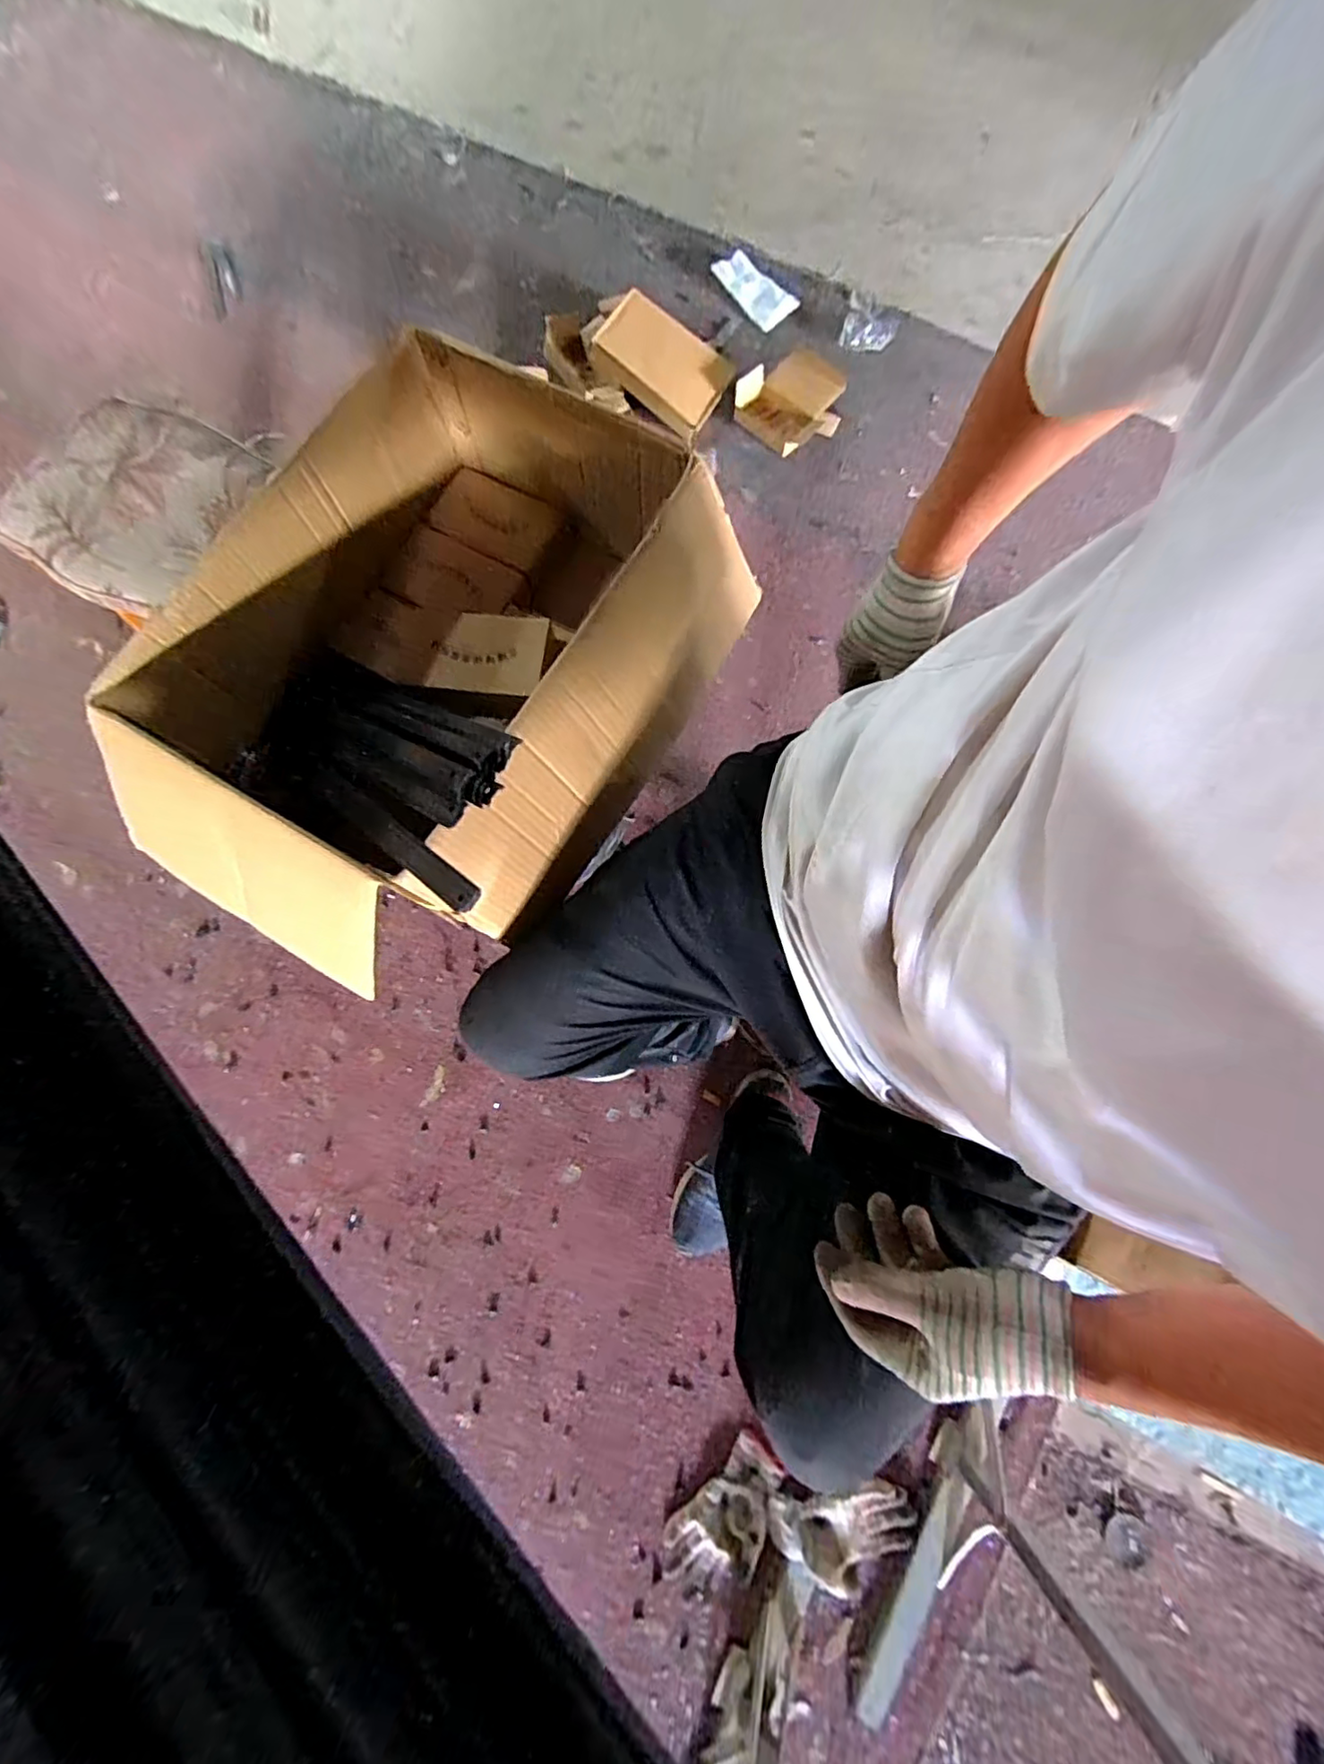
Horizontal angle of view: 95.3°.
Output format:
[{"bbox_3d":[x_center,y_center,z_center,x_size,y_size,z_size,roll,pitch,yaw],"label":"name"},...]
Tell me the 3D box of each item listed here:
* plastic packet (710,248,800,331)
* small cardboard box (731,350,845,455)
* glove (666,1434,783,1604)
[{"bbox_3d":[0.213,-1.339,1.363,0.096,0.015,0.226,-33,77,-7],"label":"plastic packet"},{"bbox_3d":[0.279,-1.019,1.269,0.198,0.049,0.213,39,79,10],"label":"small cardboard box"},{"bbox_3d":[0.089,0.872,0.824,0.186,0.026,0.102,-44,79,-10],"label":"glove"}]

